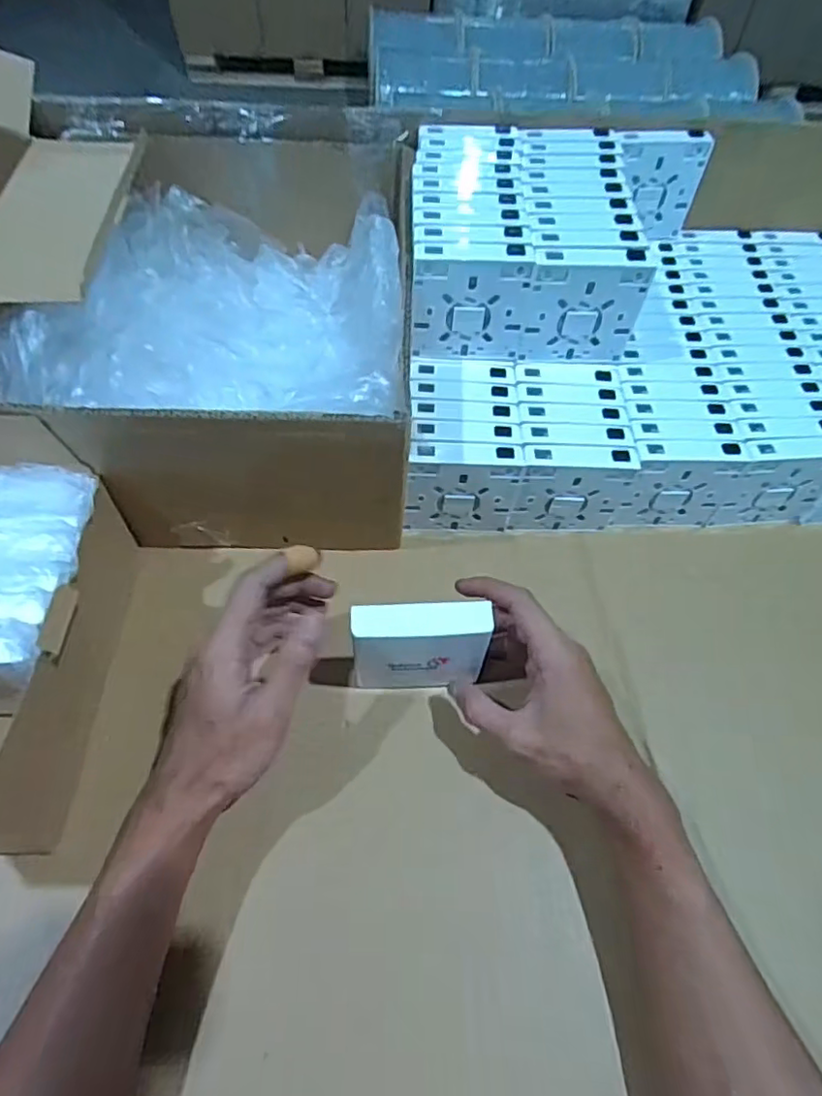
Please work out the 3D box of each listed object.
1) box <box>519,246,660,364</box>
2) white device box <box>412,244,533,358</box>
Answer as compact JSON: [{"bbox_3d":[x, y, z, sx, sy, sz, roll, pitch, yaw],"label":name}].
[{"bbox_3d":[0.130,-0.182,0.463,0.085,0.088,0.022,0,54,0],"label":"box"},{"bbox_3d":[0.044,-0.184,0.459,0.084,0.086,0.024,-2,54,-1],"label":"white device box"}]

